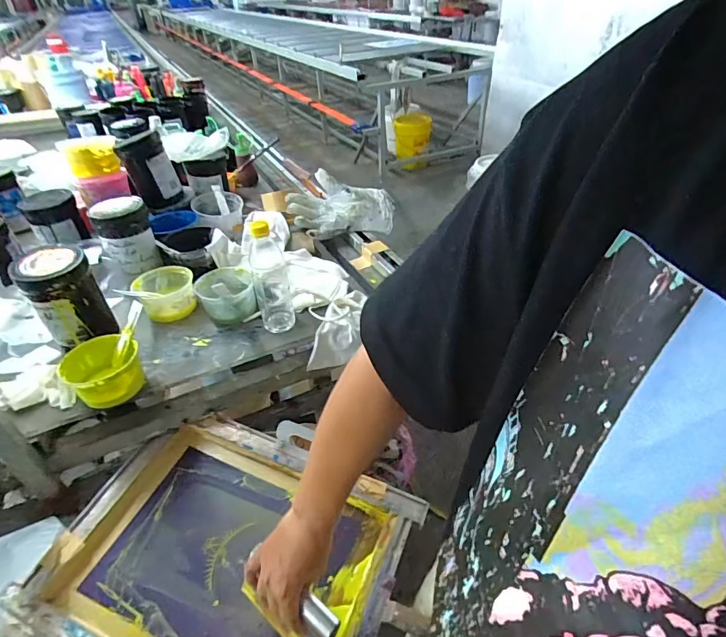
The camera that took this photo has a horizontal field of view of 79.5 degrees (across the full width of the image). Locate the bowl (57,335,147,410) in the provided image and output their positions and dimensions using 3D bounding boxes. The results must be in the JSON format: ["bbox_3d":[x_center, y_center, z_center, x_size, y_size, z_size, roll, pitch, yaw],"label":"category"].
[{"bbox_3d":[-0.425,0.092,0.722,0.114,0.067,0.118,-19,41,-19],"label":"bowl"}]

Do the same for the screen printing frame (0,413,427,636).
[{"bbox_3d":[-0.194,0.352,0.644,0.490,0.061,0.378,13,41,20],"label":"screen printing frame"}]

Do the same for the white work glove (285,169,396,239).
[{"bbox_3d":[-0.058,-0.287,1.098,0.256,0.057,0.174,-11,66,-3],"label":"white work glove"}]

